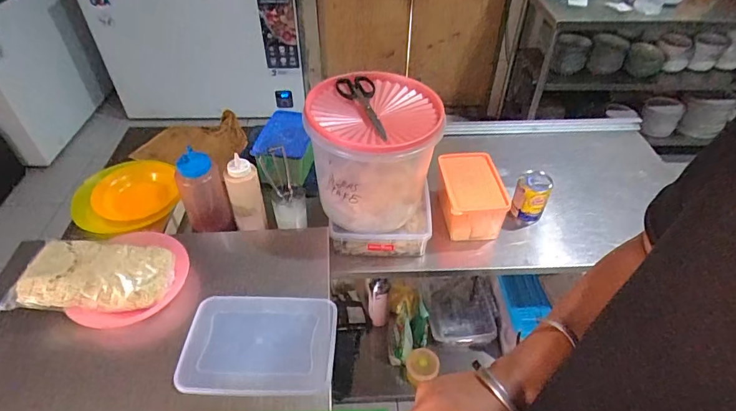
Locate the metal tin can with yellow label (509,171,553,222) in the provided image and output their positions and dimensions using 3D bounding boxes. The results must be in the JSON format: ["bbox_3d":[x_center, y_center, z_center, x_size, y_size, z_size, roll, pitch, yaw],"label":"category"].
[{"bbox_3d":[0.370,-0.013,1.005,0.070,0.105,0.068,22,48,21],"label":"metal tin can with yellow label"}]

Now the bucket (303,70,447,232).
[{"bbox_3d":[0.013,-0.107,0.892,0.239,0.224,0.226,0,44,0],"label":"bucket"}]

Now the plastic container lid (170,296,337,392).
[{"bbox_3d":[-0.171,0.222,0.715,0.231,0.019,0.162,1,44,0],"label":"plastic container lid"}]

